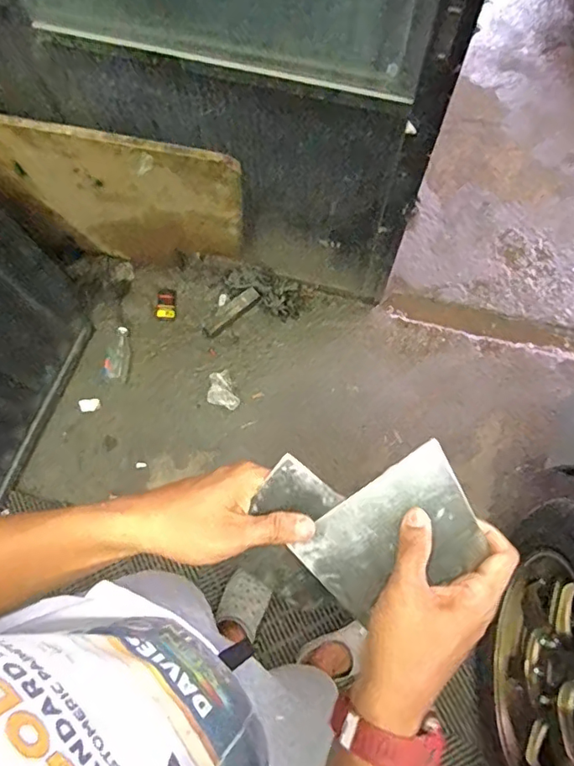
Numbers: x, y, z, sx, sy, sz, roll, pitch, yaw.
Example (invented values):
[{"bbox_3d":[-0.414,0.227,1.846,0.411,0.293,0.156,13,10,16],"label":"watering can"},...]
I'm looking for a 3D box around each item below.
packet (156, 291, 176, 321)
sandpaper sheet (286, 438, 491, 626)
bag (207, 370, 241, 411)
[{"bbox_3d":[-0.392,-0.252,1.720,0.062,0.012,0.096,1,75,2],"label":"packet"},{"bbox_3d":[0.083,0.123,0.418,0.137,0.004,0.090,-36,79,6],"label":"sandpaper sheet"},{"bbox_3d":[-0.205,0.027,1.633,0.088,0.028,0.126,-23,75,-5],"label":"bag"}]

